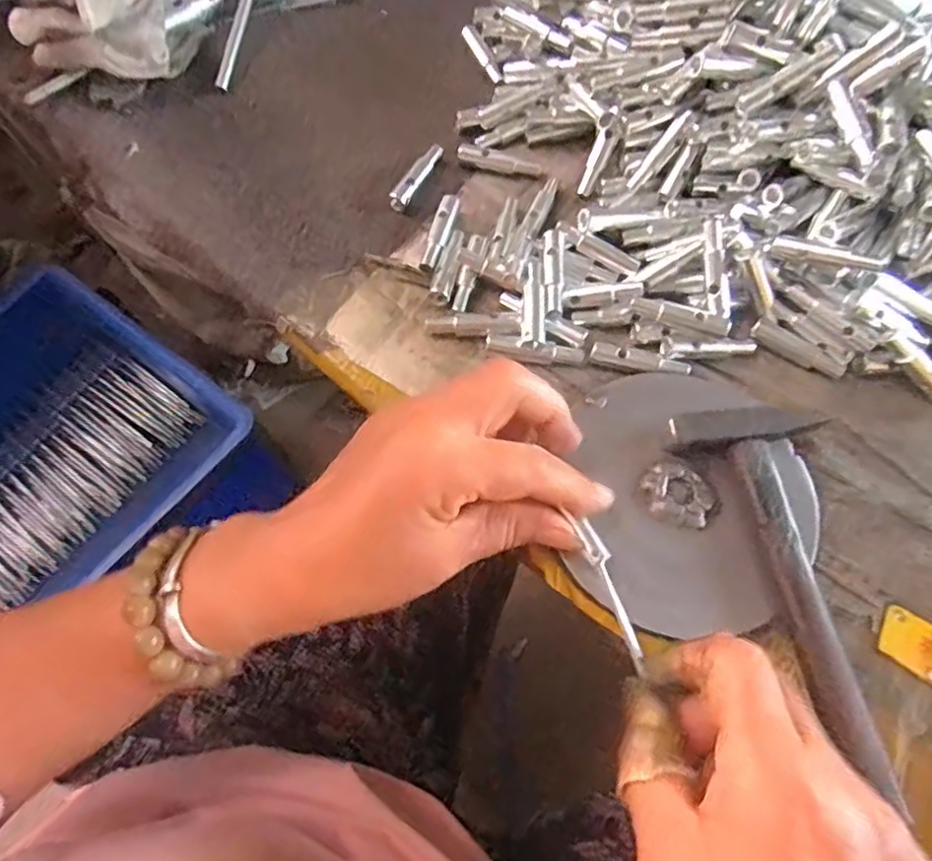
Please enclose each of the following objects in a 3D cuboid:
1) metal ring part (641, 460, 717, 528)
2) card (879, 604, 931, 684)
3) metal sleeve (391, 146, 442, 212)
[{"bbox_3d":[0.100,0.030,0.291,0.033,0.005,0.028,31,71,11],"label":"metal ring part"},{"bbox_3d":[0.208,0.099,0.276,0.046,0.004,0.025,32,72,11],"label":"card"},{"bbox_3d":[-0.028,-0.152,0.372,0.011,0.010,0.051,31,71,11],"label":"metal sleeve"}]

